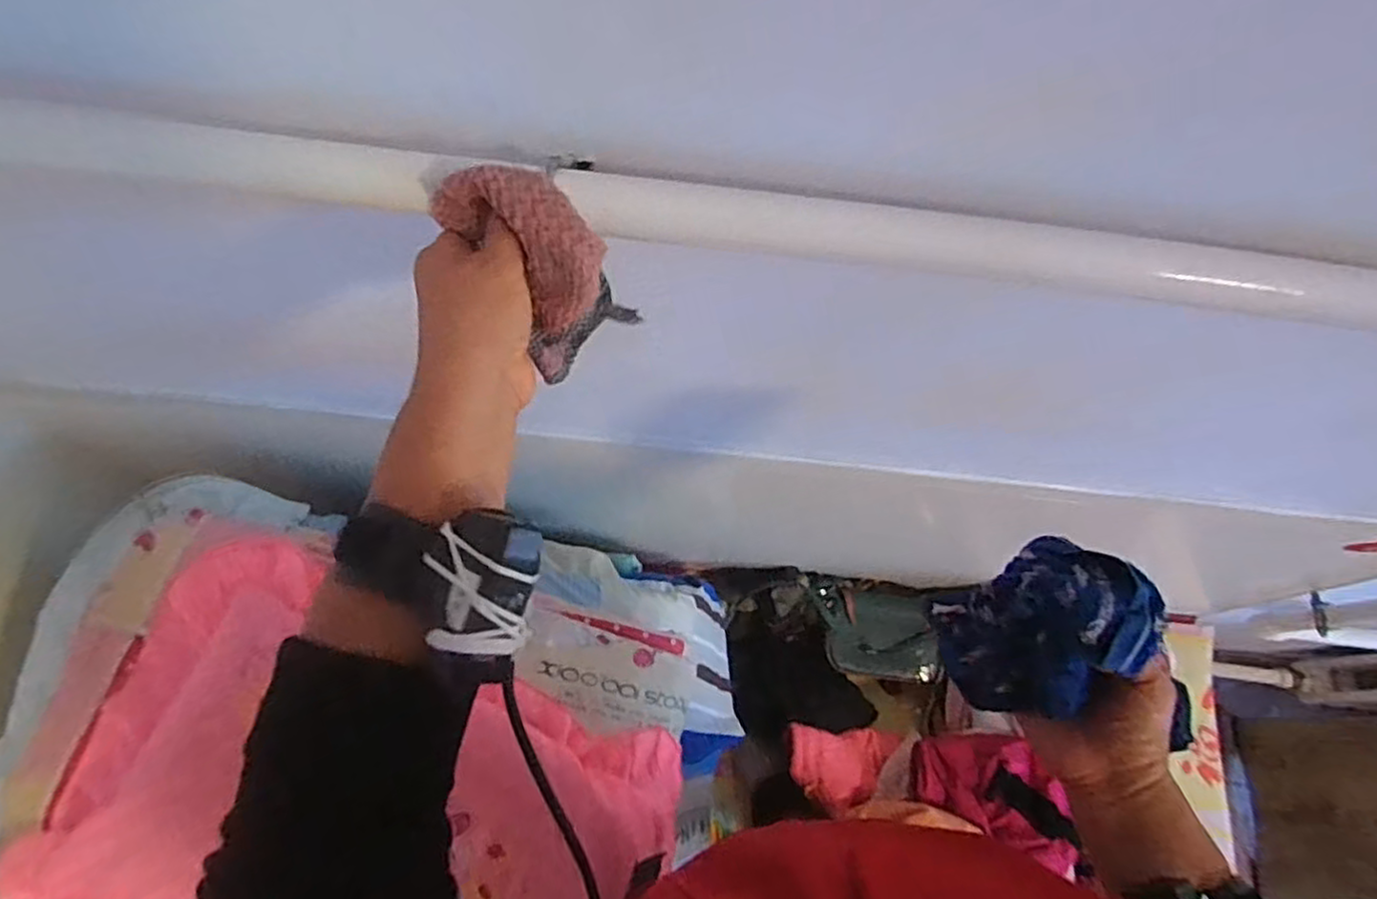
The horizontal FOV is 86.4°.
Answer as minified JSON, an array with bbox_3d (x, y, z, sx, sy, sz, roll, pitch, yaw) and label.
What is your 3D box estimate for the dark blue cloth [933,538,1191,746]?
[{"bbox_3d":[0.221,0.109,0.458,0.098,0.109,0.083,-29,74,-12],"label":"dark blue cloth"}]

